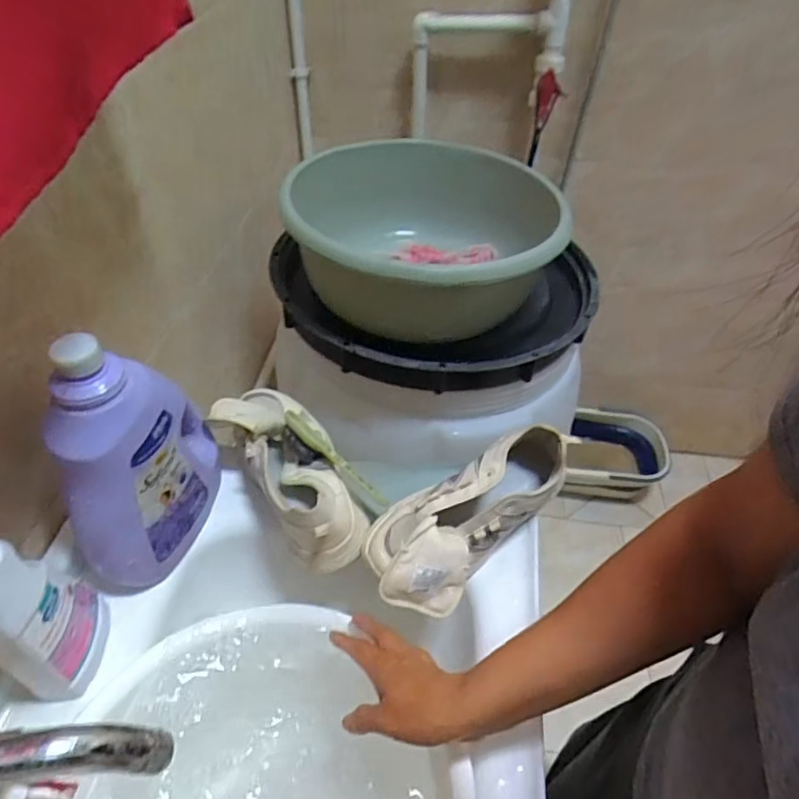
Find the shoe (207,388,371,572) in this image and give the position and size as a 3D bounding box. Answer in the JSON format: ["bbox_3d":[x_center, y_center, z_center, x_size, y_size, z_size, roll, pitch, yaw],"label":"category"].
[{"bbox_3d":[-0.116,0.071,0.623,0.111,0.079,0.241,-25,52,-25],"label":"shoe"}]

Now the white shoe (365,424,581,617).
[{"bbox_3d":[0.070,0.110,0.577,0.232,0.089,0.109,-30,55,-28],"label":"white shoe"}]

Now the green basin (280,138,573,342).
[{"bbox_3d":[0.021,-0.237,0.821,0.341,0.151,0.386,-9,47,-12],"label":"green basin"}]

